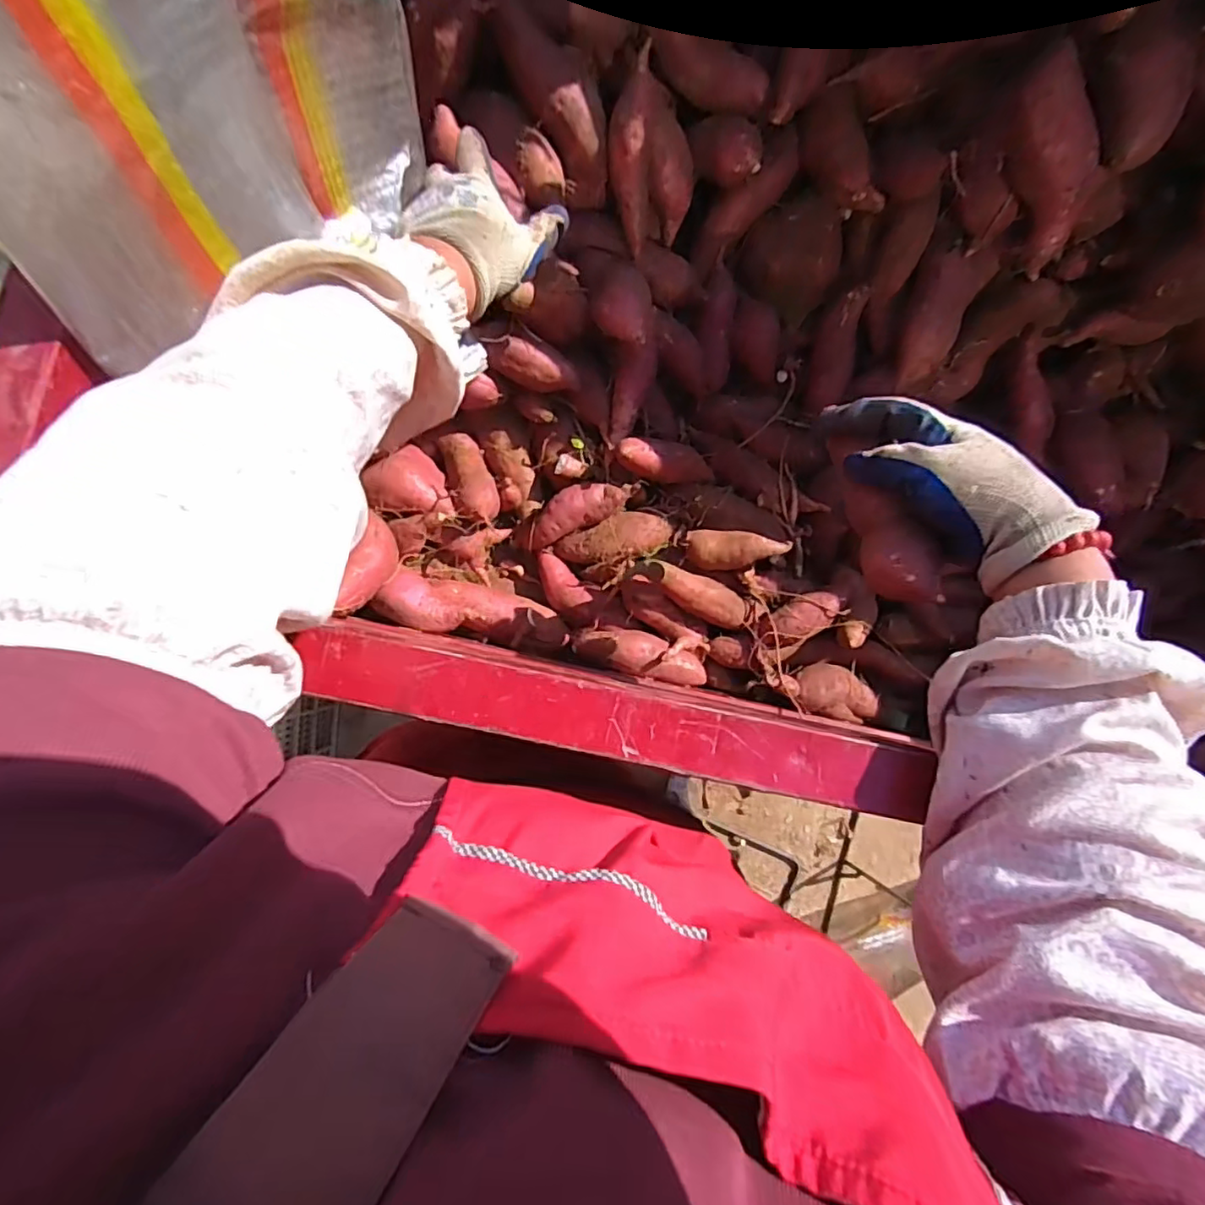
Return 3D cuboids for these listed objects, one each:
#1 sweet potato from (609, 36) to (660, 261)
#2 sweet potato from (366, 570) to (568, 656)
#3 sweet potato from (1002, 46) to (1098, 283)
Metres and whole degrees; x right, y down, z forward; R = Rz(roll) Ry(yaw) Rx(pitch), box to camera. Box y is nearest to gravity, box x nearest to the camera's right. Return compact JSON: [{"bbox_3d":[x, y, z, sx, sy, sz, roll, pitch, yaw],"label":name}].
[{"bbox_3d":[0.027,-0.400,0.537,0.041,0.036,0.145,1,122,-2],"label":"sweet potato"},{"bbox_3d":[-0.127,0.010,0.610,0.190,0.068,0.055,15,85,-25],"label":"sweet potato"},{"bbox_3d":[0.376,-0.362,0.502,0.048,0.058,0.164,-34,124,-4],"label":"sweet potato"}]

